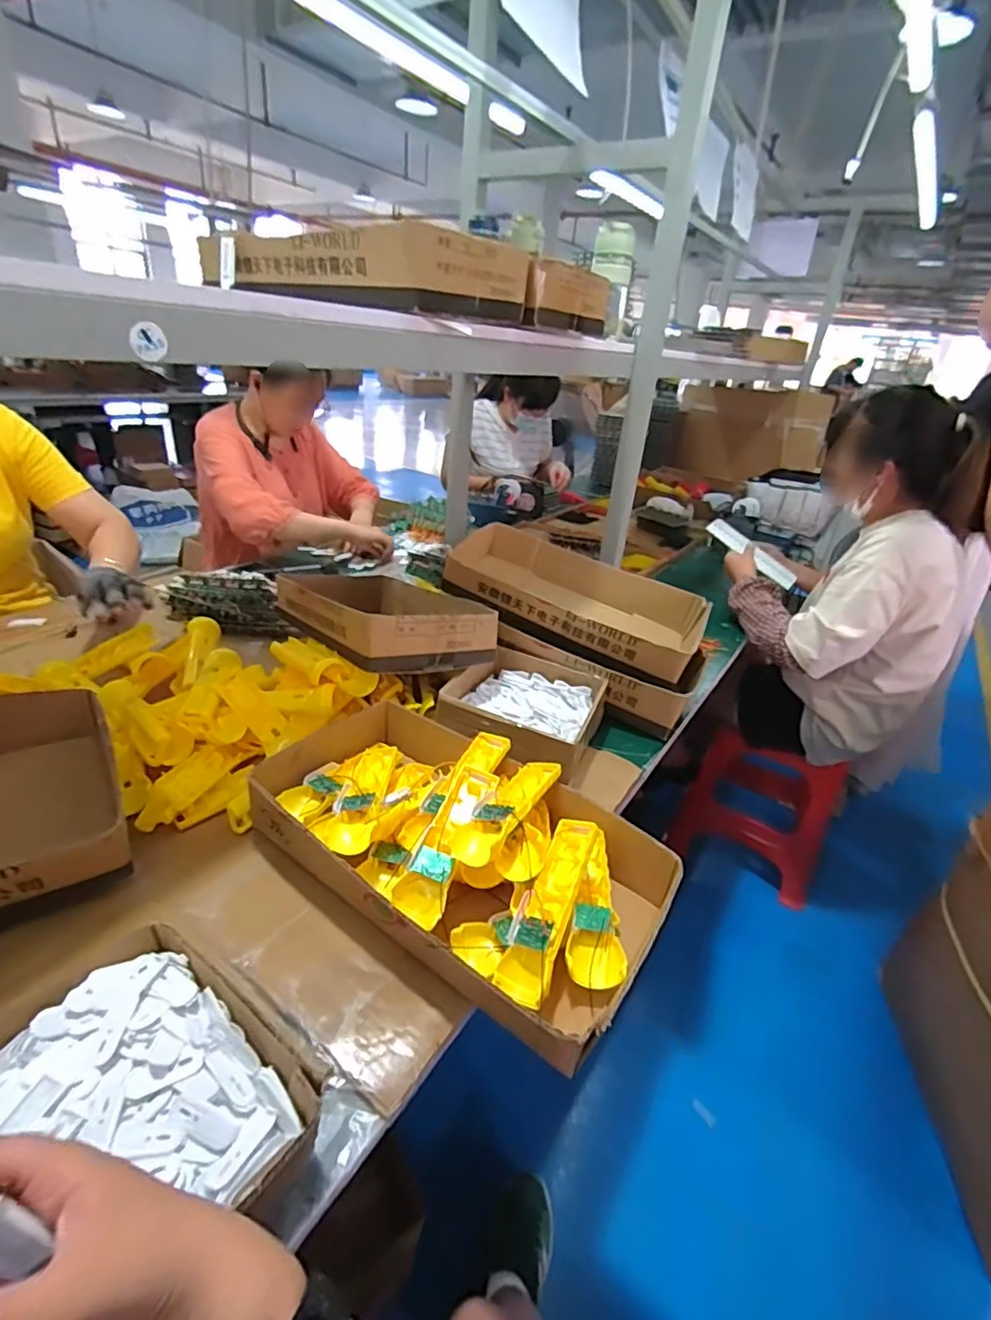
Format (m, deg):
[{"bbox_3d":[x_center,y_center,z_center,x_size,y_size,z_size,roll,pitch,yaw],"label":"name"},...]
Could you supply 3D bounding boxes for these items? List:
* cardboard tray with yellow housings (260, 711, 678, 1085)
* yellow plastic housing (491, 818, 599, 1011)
[{"bbox_3d":[-0.039,0.179,0.609,0.421,0.095,0.240,25,33,29],"label":"cardboard tray with yellow housings"},{"bbox_3d":[0.048,0.218,0.529,0.046,0.031,0.166,17,53,17],"label":"yellow plastic housing"}]

